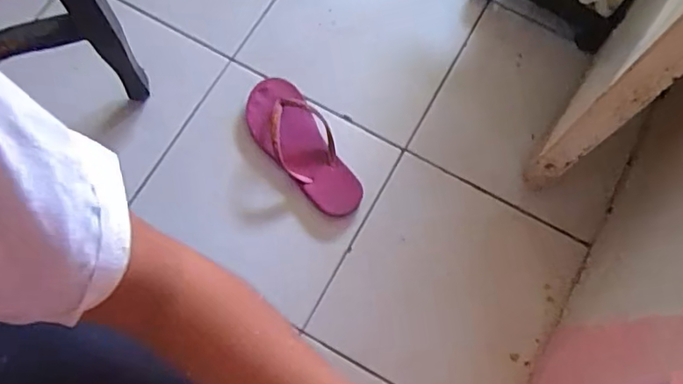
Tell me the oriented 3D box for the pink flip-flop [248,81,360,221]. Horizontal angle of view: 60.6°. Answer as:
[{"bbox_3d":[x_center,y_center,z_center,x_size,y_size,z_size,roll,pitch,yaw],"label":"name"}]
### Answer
[{"bbox_3d":[-0.053,-0.064,0.818,0.092,0.044,0.223,-38,76,-12],"label":"pink flip-flop"}]

